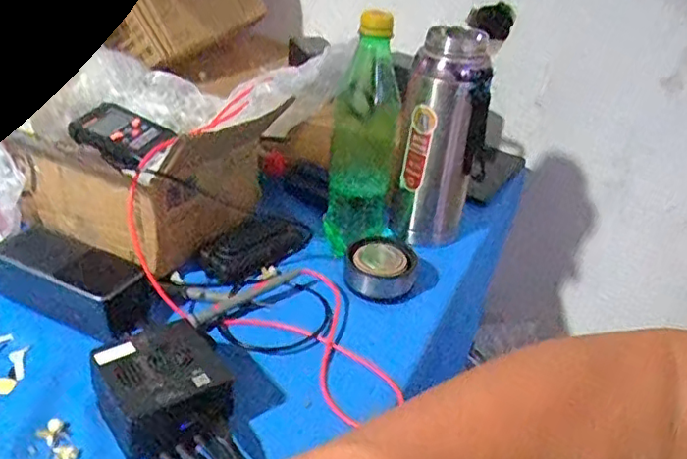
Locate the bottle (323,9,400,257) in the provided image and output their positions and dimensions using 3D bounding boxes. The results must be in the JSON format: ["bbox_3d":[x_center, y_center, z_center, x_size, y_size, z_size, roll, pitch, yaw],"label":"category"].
[{"bbox_3d":[0.019,-0.089,0.592,0.063,0.218,0.057,6,32,0],"label":"bottle"}]

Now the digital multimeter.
[{"bbox_3d":[-0.231,-0.098,0.631,0.112,0.023,0.068,26,37,29],"label":"digital multimeter"}]

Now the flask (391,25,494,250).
[{"bbox_3d":[0.100,-0.091,0.632,0.080,0.210,0.060,14,32,12],"label":"flask"}]

